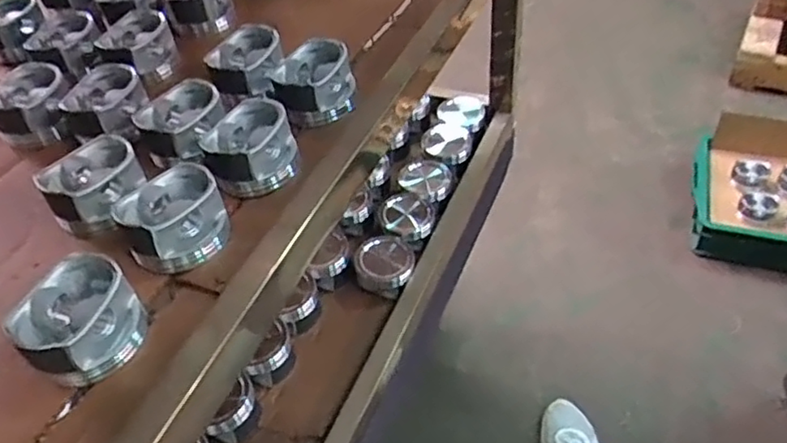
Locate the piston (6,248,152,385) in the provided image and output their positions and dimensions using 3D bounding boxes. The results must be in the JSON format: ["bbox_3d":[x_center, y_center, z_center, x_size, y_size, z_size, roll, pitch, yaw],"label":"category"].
[{"bbox_3d":[-0.209,0.067,0.425,0.060,0.053,0.073,25,54,26],"label":"piston"}]

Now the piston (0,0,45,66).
[{"bbox_3d":[-0.443,-0.224,0.735,0.072,0.051,0.072,-3,47,3],"label":"piston"}]

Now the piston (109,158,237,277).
[{"bbox_3d":[-0.168,0.000,0.491,0.074,0.051,0.062,-33,52,-23],"label":"piston"}]

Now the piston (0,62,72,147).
[{"bbox_3d":[-0.354,-0.113,0.623,0.077,0.047,0.071,-29,51,-20],"label":"piston"}]

